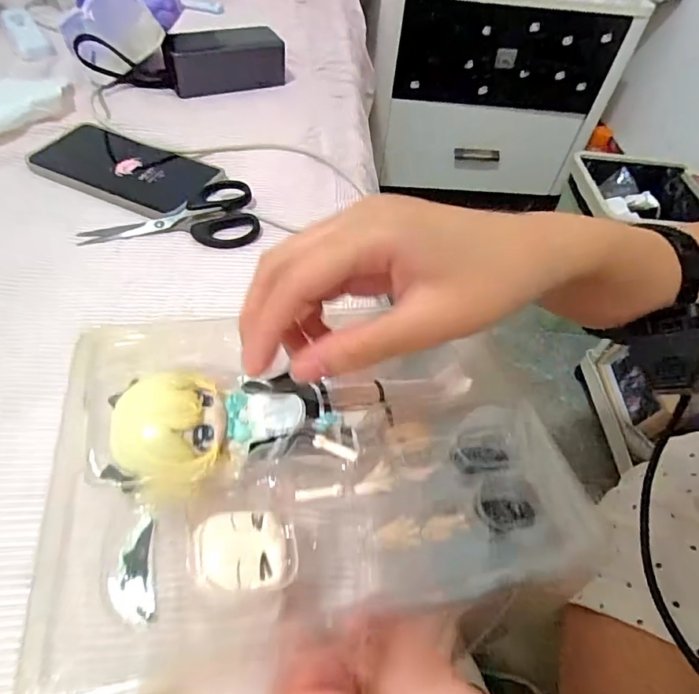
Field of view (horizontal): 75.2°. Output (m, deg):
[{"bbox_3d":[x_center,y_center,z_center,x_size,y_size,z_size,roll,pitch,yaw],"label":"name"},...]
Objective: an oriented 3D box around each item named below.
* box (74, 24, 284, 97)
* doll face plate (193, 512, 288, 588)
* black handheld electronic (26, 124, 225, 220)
[{"bbox_3d":[-0.176,-0.316,0.502,0.214,0.042,0.052,-23,58,-22],"label":"box"},{"bbox_3d":[-0.040,0.075,0.167,0.032,0.010,0.028,0,40,-6],"label":"doll face plate"},{"bbox_3d":[-0.199,-0.159,0.399,0.163,0.014,0.079,24,53,12],"label":"black handheld electronic"}]

